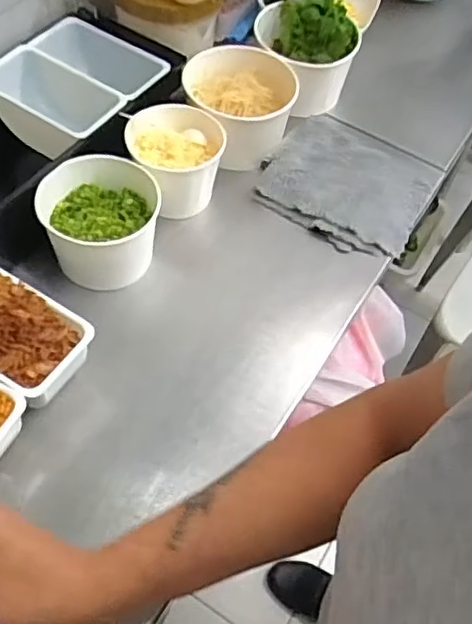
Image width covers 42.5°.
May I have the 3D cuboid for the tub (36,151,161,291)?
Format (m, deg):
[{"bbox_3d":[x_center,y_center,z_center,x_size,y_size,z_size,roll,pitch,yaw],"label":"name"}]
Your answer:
[{"bbox_3d":[-0.130,-0.082,0.586,0.111,0.089,0.094,-3,57,-7],"label":"tub"}]

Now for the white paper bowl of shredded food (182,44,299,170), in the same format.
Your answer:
[{"bbox_3d":[0.003,-0.230,0.687,0.115,0.078,0.113,2,56,-3],"label":"white paper bowl of shredded food"}]

